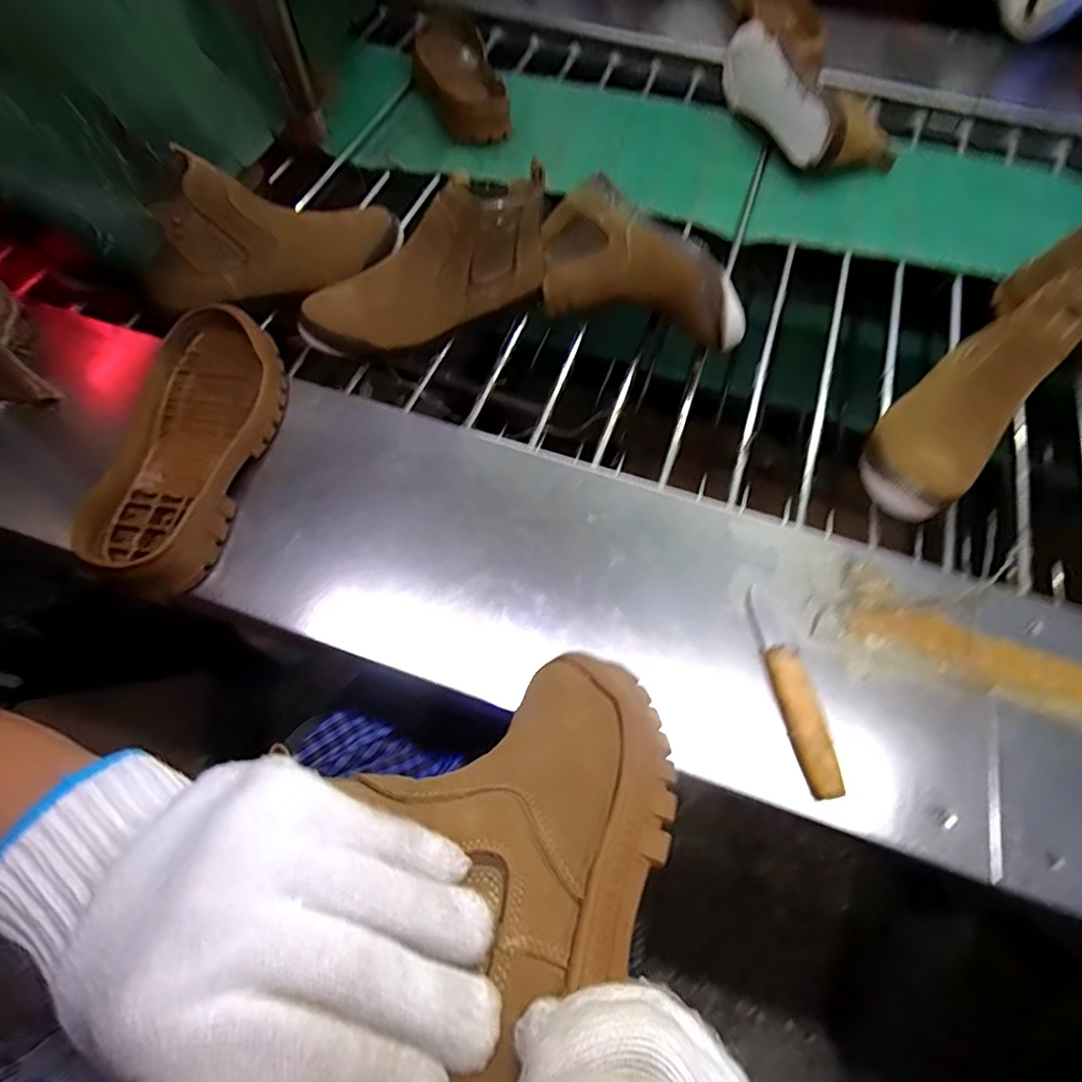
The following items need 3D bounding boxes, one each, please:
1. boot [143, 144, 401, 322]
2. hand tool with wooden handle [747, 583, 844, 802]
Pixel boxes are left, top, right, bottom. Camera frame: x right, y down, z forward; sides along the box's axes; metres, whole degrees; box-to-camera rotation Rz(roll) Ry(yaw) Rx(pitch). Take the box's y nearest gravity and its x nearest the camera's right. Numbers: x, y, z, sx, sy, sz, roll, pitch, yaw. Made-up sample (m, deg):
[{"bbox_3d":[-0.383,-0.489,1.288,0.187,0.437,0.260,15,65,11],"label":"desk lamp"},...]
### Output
[{"bbox_3d":[-0.306,-0.338,0.668,0.276,0.158,0.098,-15,44,-44],"label":"boot"},{"bbox_3d":[0.193,0.114,0.439,0.026,0.028,0.160,-7,66,-6],"label":"hand tool with wooden handle"}]

